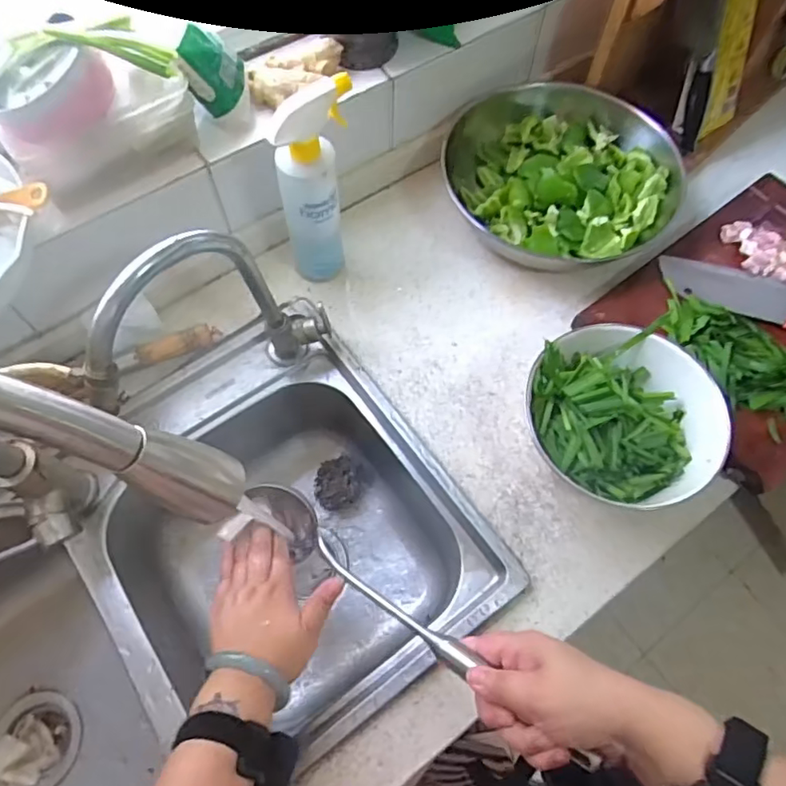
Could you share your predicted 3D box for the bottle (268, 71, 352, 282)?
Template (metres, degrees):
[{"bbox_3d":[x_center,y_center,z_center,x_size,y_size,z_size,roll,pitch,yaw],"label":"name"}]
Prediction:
[{"bbox_3d":[-0.081,-0.213,0.643,0.082,0.250,0.057,-13,65,-7],"label":"bottle"}]

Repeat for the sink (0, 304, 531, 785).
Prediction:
[{"bbox_3d":[-0.311,0.271,0.659,0.772,0.247,0.461,-34,69,-16],"label":"sink"}]

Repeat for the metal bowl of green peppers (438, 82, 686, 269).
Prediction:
[{"bbox_3d":[0.226,-0.295,0.759,0.262,0.114,0.262,0,64,-1],"label":"metal bowl of green peppers"}]

